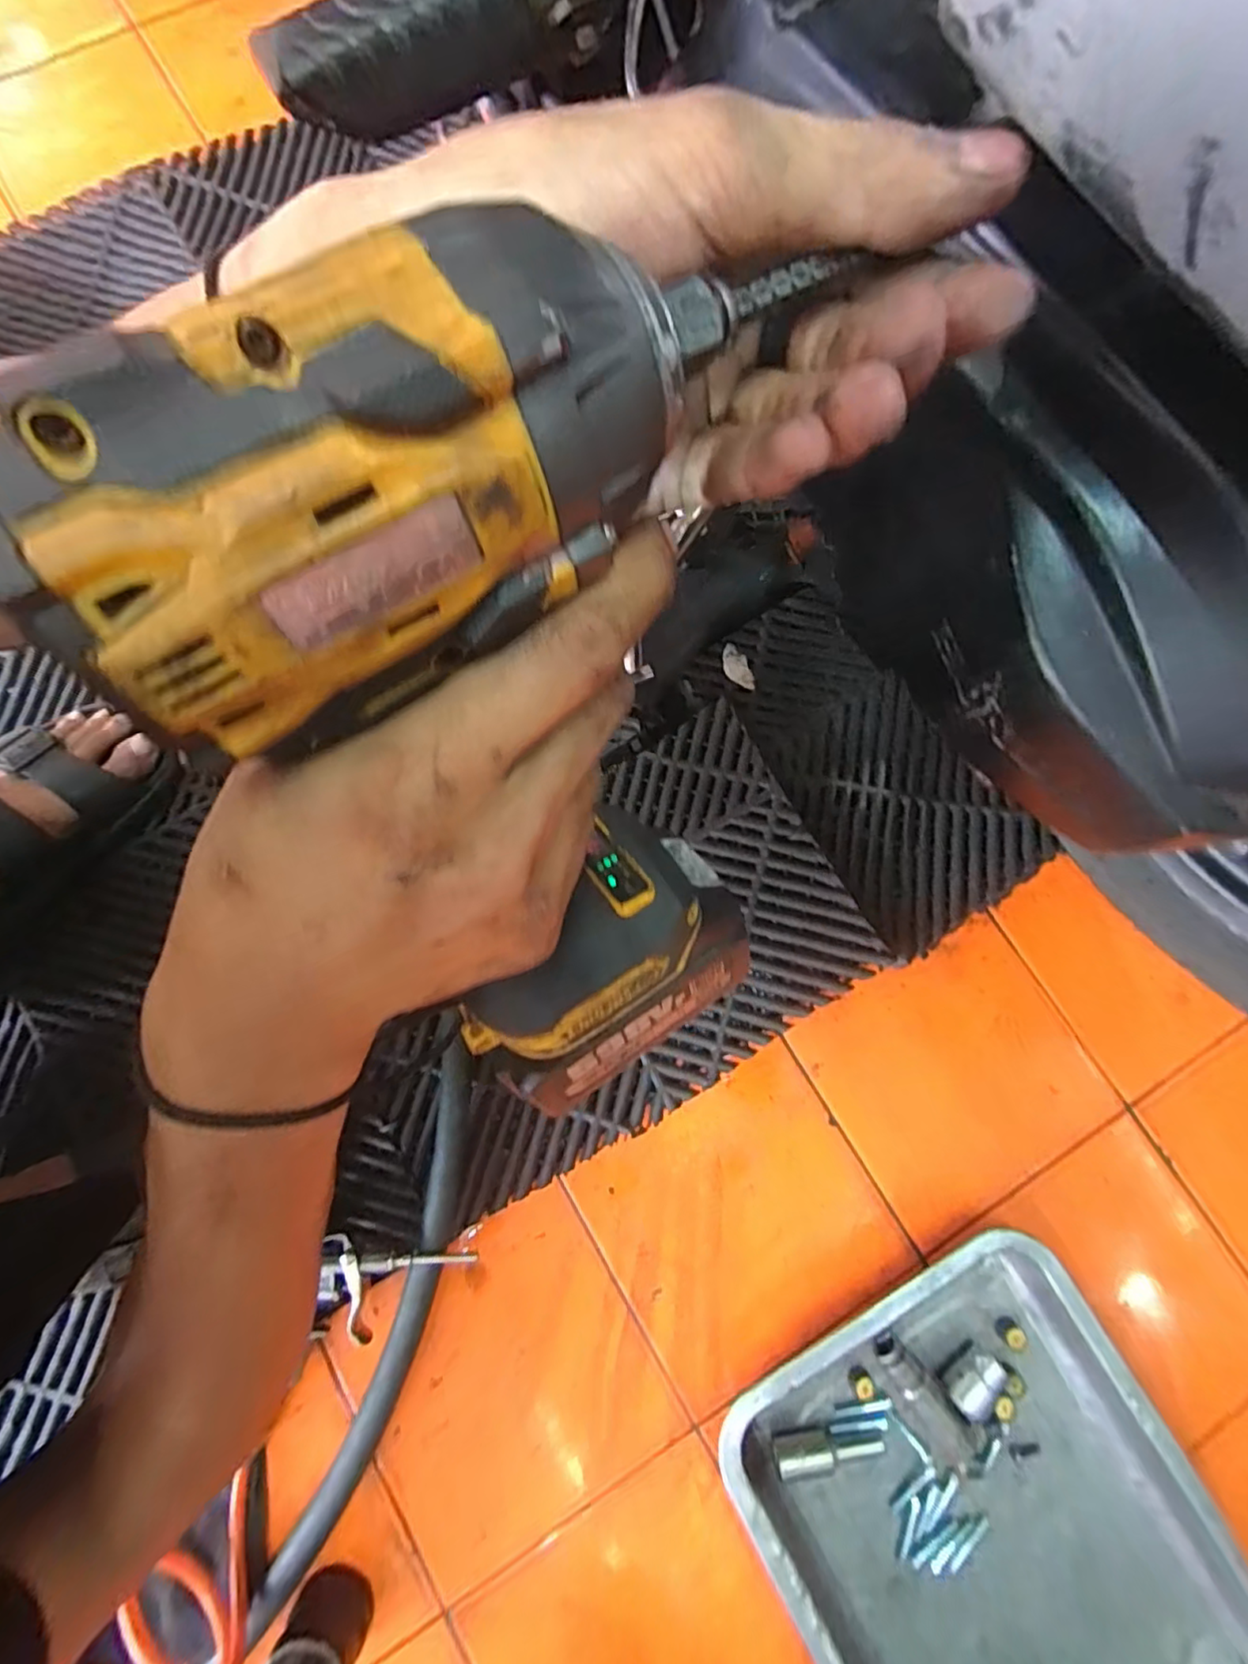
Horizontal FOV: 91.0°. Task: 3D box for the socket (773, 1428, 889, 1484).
[{"bbox_3d":[0.142,0.427,0.422,0.076,0.017,0.019,-5,80,-2],"label":"socket"}]

